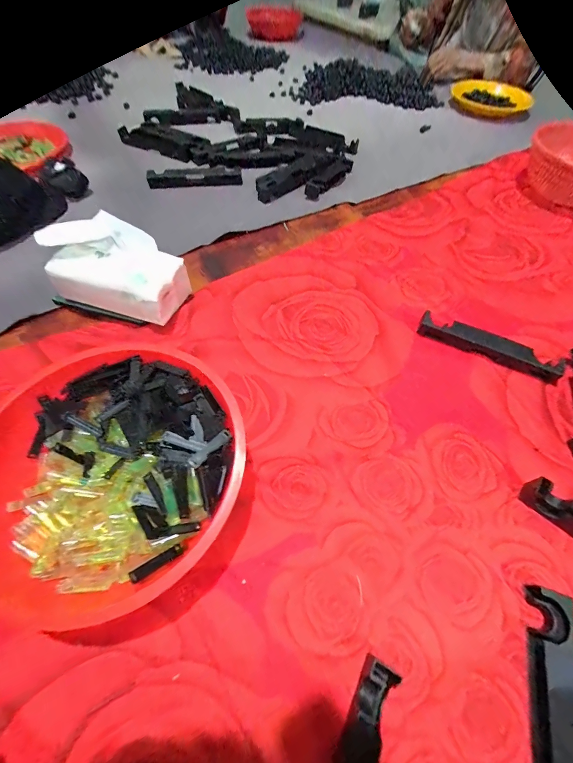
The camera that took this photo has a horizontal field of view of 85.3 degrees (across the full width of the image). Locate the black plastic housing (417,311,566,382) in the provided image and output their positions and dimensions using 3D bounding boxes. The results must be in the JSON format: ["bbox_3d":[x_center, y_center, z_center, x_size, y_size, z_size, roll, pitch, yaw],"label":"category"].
[{"bbox_3d":[0.293,-0.053,0.448,0.197,0.021,0.037,23,60,11],"label":"black plastic housing"}]

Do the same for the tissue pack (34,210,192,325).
[{"bbox_3d":[-0.239,-0.163,0.442,0.189,0.101,0.108,15,59,7],"label":"tissue pack"}]

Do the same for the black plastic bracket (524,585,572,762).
[{"bbox_3d":[0.218,0.275,0.248,0.031,0.023,0.184,17,59,8],"label":"black plastic bracket"}]

